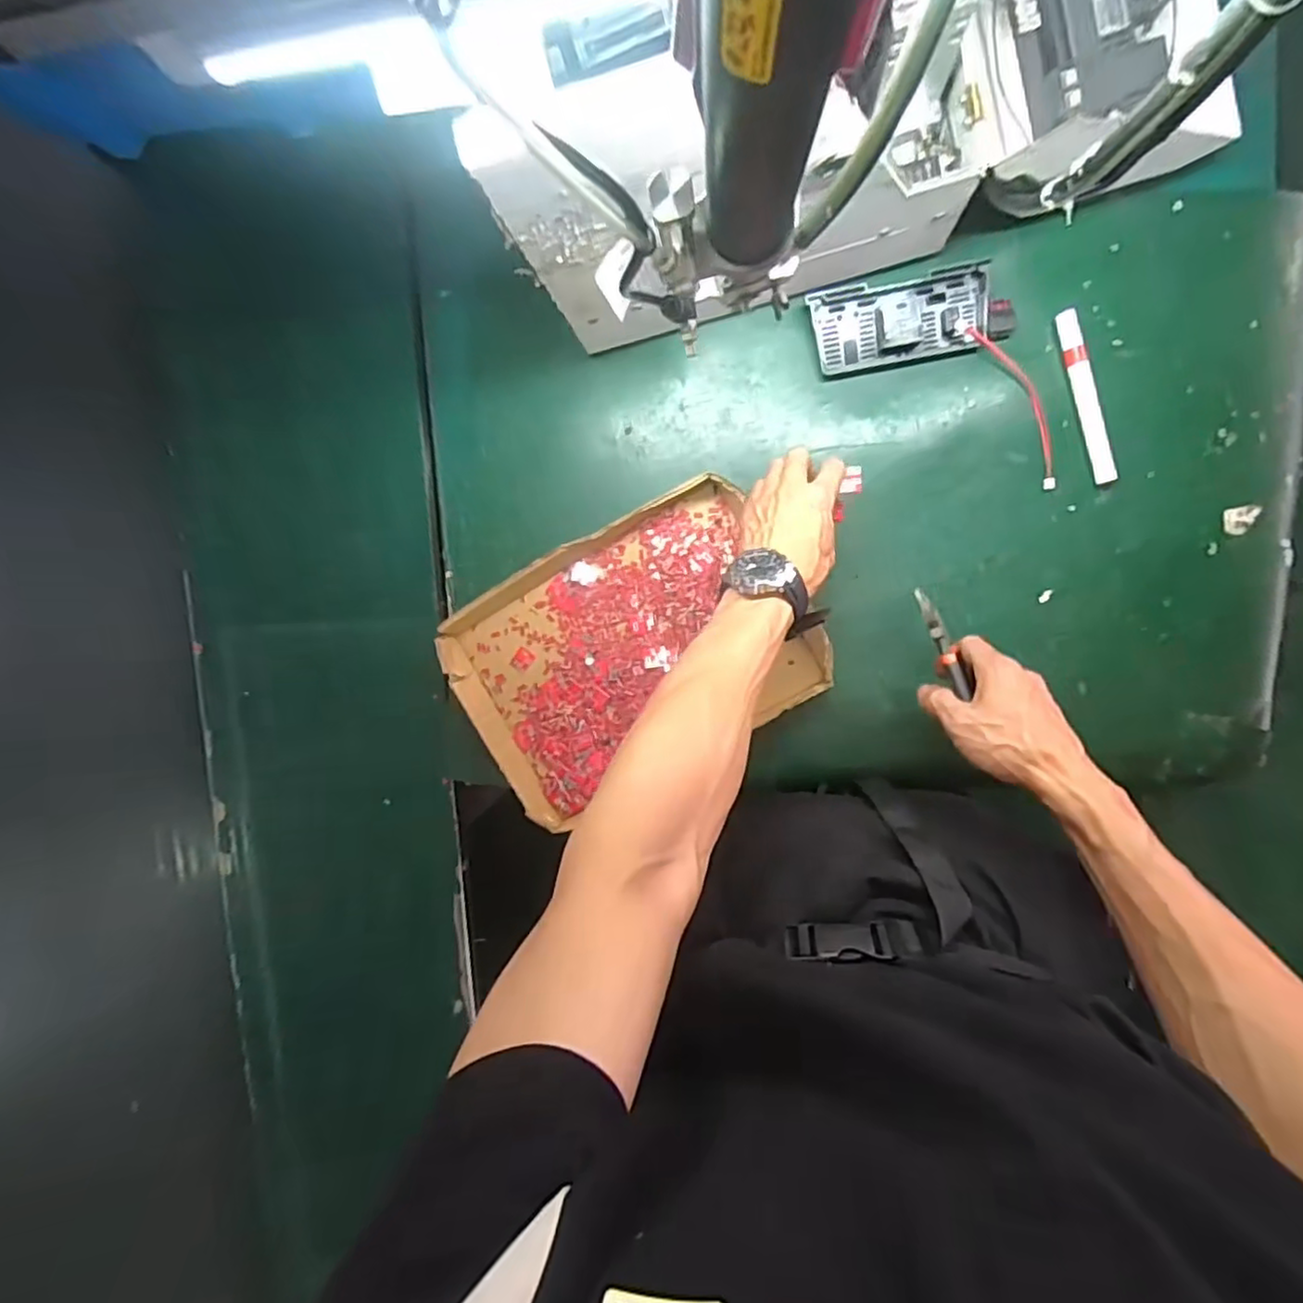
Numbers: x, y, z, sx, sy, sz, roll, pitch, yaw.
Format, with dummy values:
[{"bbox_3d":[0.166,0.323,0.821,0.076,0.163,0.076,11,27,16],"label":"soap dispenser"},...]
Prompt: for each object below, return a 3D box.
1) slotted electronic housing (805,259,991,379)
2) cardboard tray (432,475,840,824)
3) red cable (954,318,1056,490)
[{"bbox_3d":[0.217,-0.290,0.580,0.143,0.030,0.068,-8,94,9],"label":"slotted electronic housing"},{"bbox_3d":[-0.026,0.000,0.633,0.323,0.057,0.230,-30,96,5],"label":"cardboard tray"},{"bbox_3d":[0.317,-0.220,0.573,0.032,0.009,0.166,-31,90,10],"label":"red cable"}]

